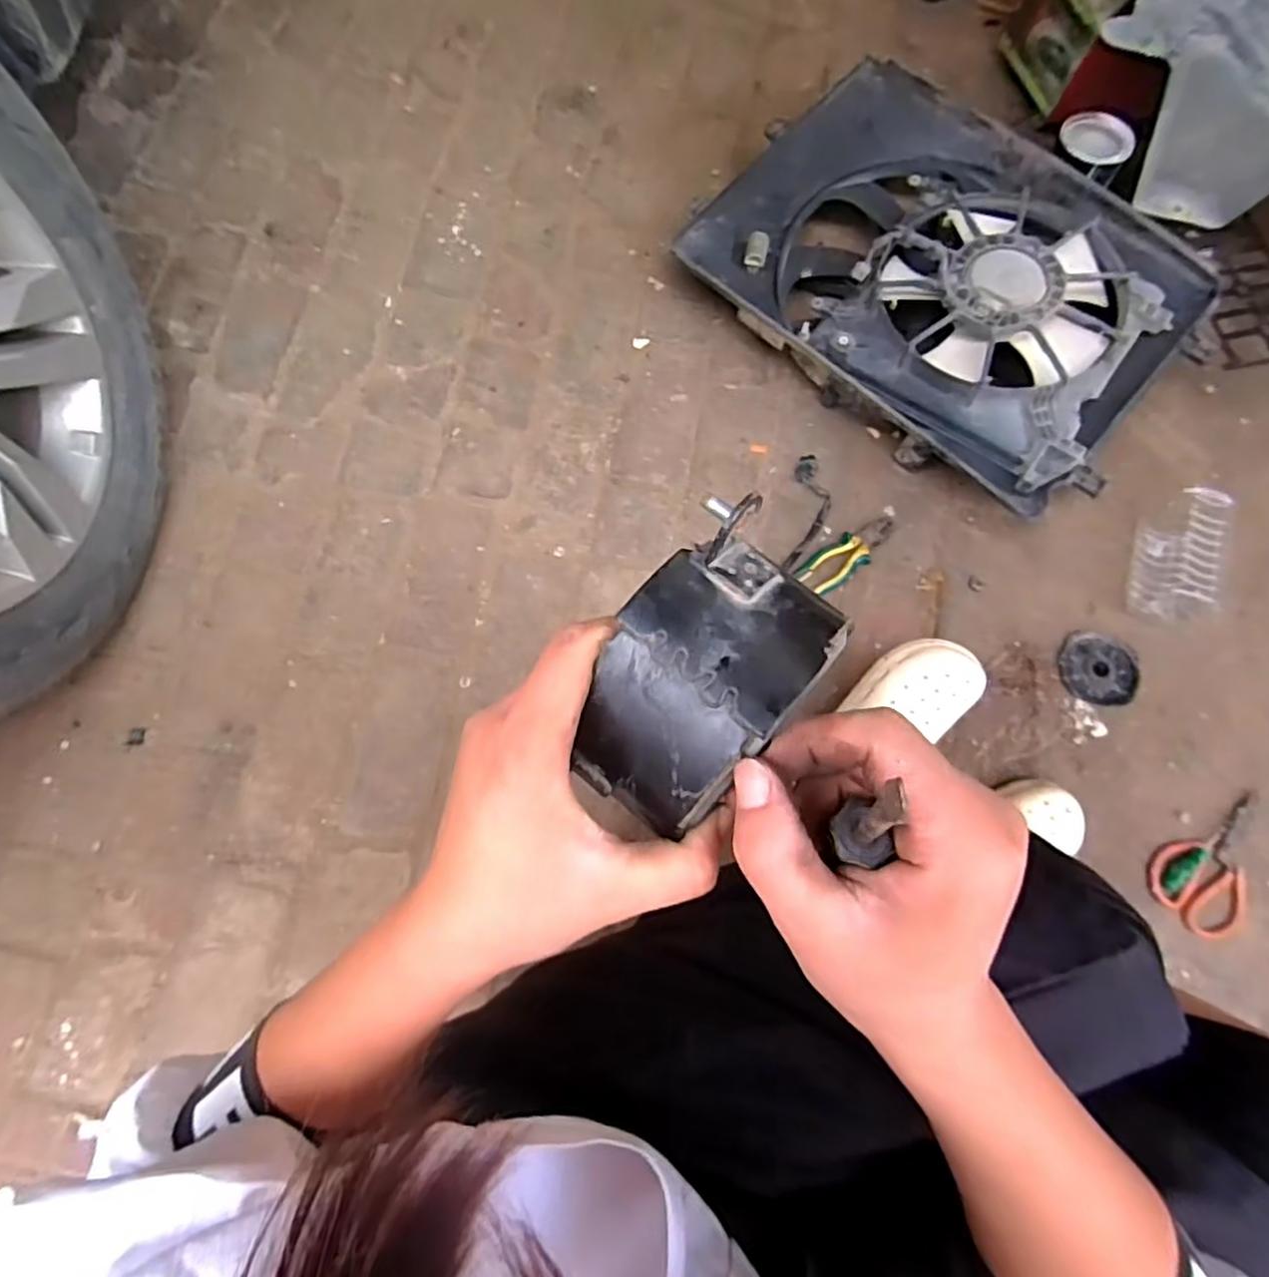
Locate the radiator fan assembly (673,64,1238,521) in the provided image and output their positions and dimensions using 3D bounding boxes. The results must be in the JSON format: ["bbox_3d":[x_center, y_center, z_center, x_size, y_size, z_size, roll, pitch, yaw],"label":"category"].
[{"bbox_3d":[0.439,-0.519,0.981,0.652,0.146,0.488,38,75,9],"label":"radiator fan assembly"}]

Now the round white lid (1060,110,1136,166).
[{"bbox_3d":[0.690,-0.746,1.012,0.064,0.015,0.115,-45,58,28],"label":"round white lid"}]

